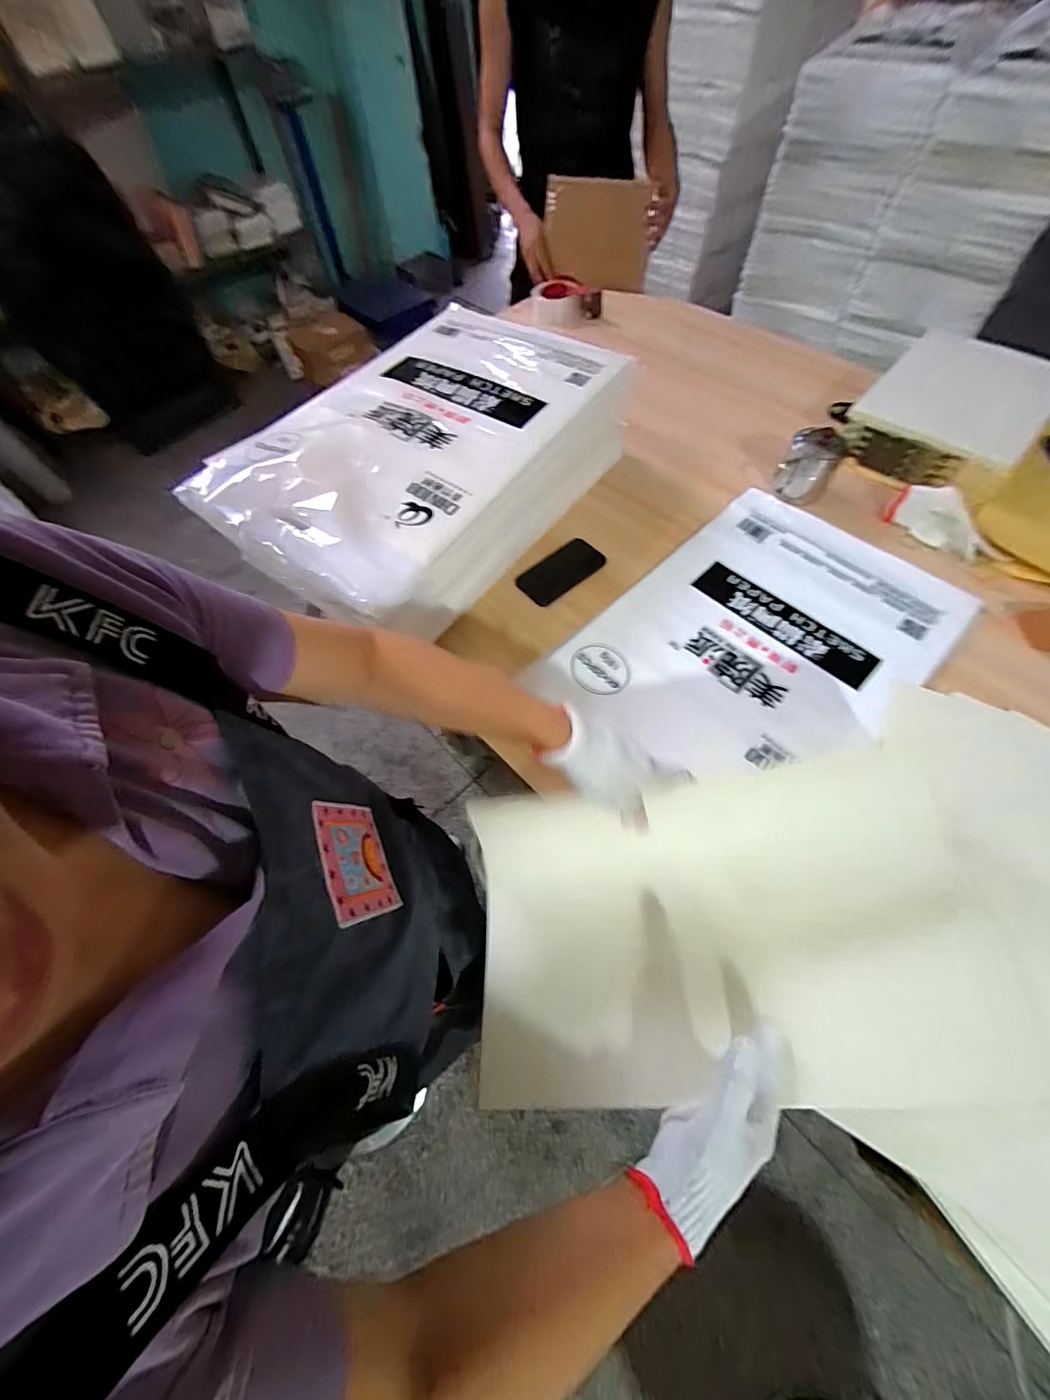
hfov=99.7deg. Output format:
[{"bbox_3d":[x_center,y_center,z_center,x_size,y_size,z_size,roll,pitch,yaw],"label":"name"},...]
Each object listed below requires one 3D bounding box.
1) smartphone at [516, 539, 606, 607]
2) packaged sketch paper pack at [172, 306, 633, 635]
[{"bbox_3d":[0.062,-0.221,0.754,0.155,0.007,0.077,-39,66,-15],"label":"smartphone"},{"bbox_3d":[-0.149,-0.377,0.738,0.378,0.186,0.593,33,69,19],"label":"packaged sketch paper pack"}]

